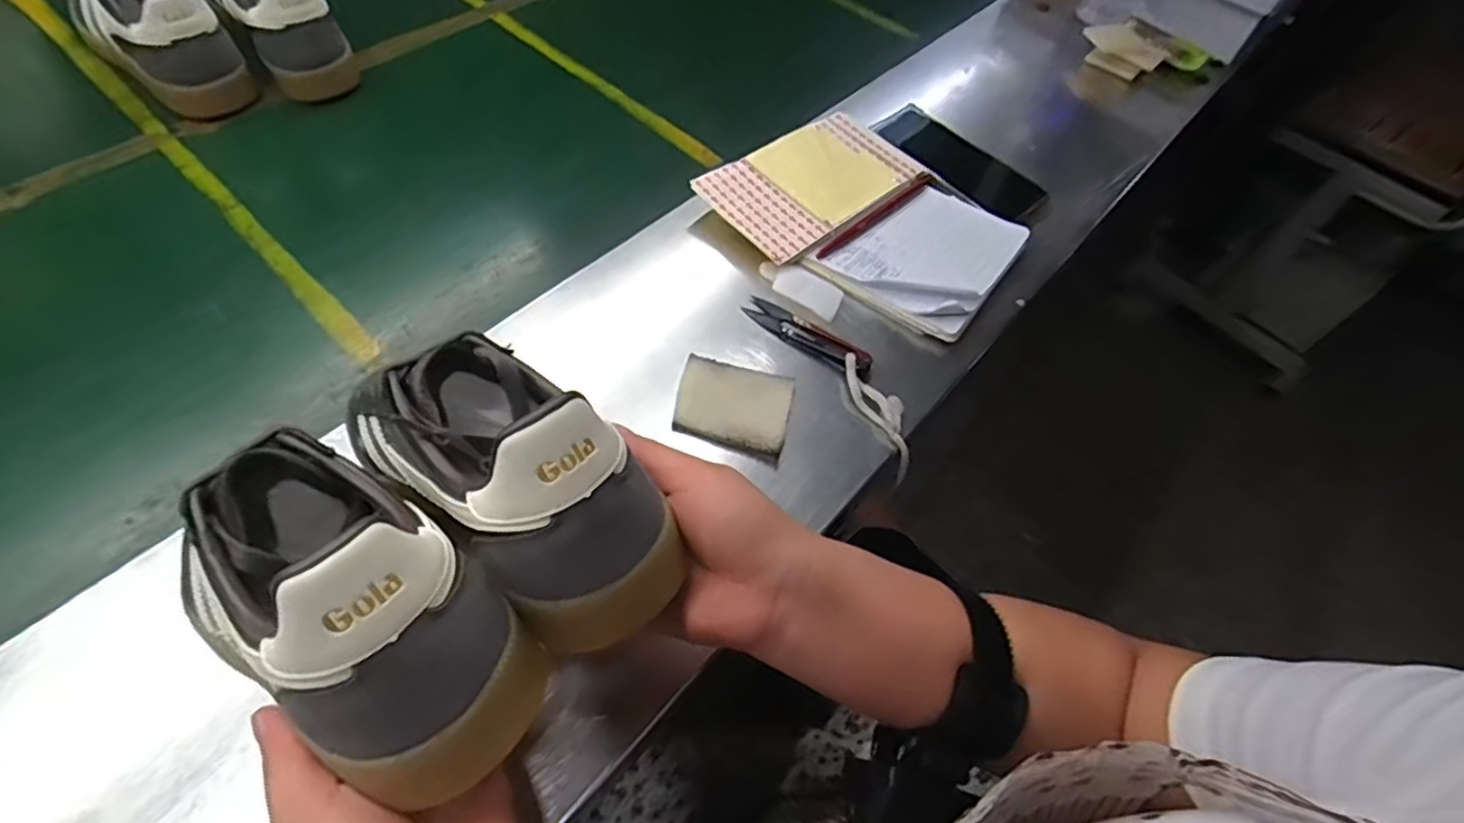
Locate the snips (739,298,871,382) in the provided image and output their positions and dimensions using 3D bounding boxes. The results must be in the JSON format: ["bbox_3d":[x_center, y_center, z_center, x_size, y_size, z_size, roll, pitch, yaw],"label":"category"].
[{"bbox_3d":[0.055,-0.056,0.504,0.103,0.008,0.022,32,52,14],"label":"snips"}]

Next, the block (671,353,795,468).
[{"bbox_3d":[0.000,-0.004,0.468,0.074,0.013,0.065,16,50,1],"label":"block"}]

